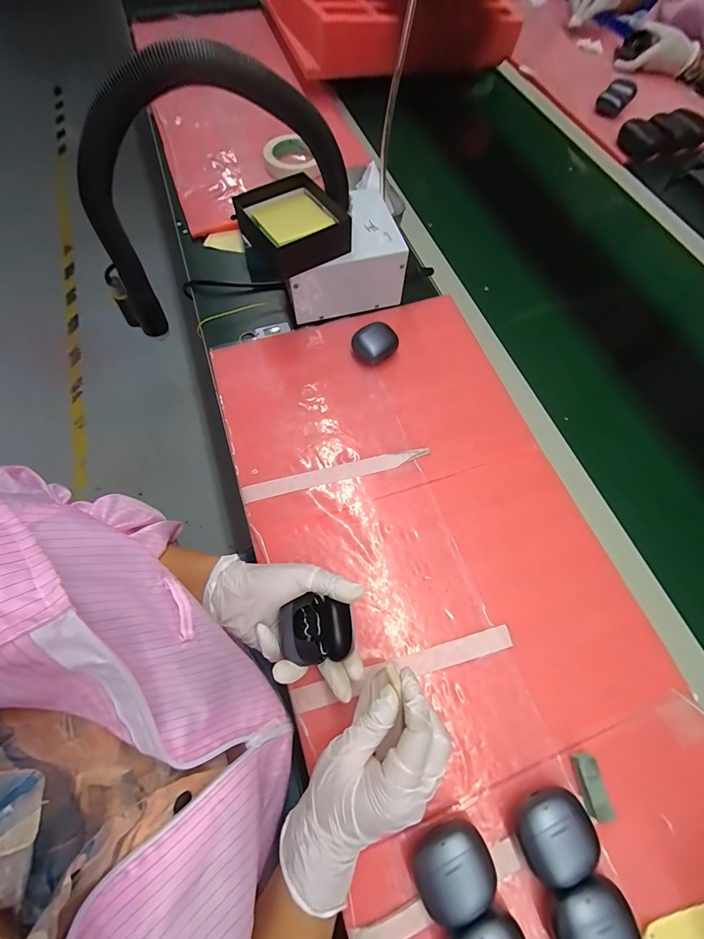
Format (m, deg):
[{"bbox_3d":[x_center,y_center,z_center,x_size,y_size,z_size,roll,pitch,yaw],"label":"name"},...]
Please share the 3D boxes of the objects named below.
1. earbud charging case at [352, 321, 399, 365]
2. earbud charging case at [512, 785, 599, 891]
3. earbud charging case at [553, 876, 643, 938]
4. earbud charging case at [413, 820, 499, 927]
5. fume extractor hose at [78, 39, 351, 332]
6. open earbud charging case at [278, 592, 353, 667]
[{"bbox_3d":[0.032,-0.166,0.485,0.055,0.027,0.045,-31,70,-14],"label":"earbud charging case"},{"bbox_3d":[0.154,0.276,0.283,0.055,0.030,0.050,-22,68,-11],"label":"earbud charging case"},{"bbox_3d":[0.170,0.322,0.263,0.054,0.028,0.049,-15,67,-8],"label":"earbud charging case"},{"bbox_3d":[0.075,0.296,0.274,0.055,0.031,0.047,-24,68,-12],"label":"earbud charging case"},{"bbox_3d":[-0.153,-0.299,0.421,0.304,0.261,0.169,4,65,0],"label":"fume extractor hose"},{"bbox_3d":[-0.029,0.135,0.313,0.057,0.030,0.049,-1,66,-2],"label":"open earbud charging case"}]

